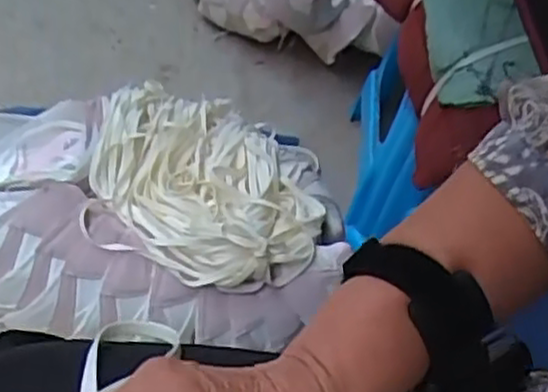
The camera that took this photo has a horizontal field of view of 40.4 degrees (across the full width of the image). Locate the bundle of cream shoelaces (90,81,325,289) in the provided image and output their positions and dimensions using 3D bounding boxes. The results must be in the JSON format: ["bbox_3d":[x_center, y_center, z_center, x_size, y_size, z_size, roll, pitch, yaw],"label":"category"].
[{"bbox_3d":[-0.070,-0.032,0.780,0.236,0.076,0.286,5,50,-10],"label":"bundle of cream shoelaces"}]

